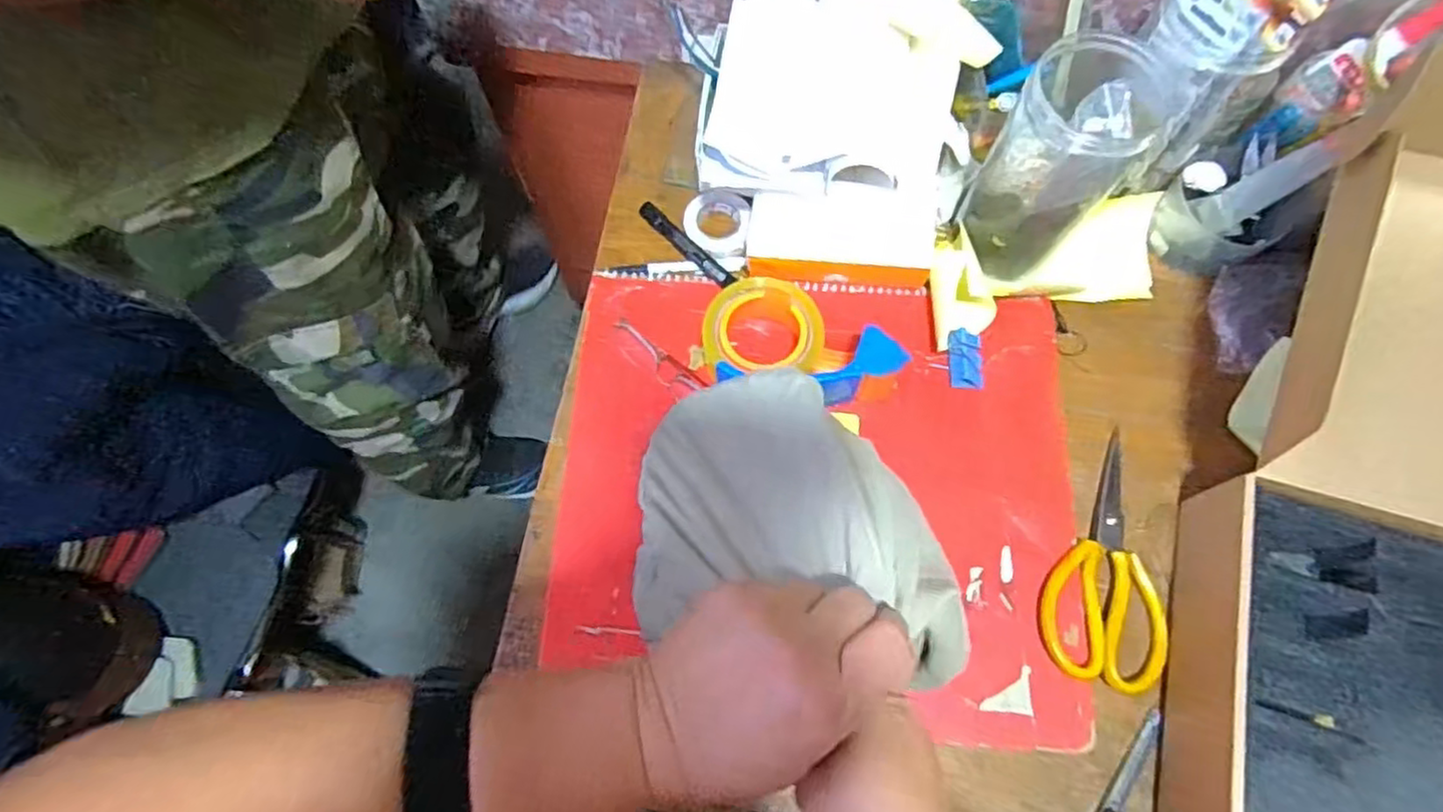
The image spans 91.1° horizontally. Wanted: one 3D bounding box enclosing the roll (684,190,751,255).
[{"bbox_3d":[-0.005,-0.172,0.662,0.059,0.026,0.050,7,69,3],"label":"roll"}]

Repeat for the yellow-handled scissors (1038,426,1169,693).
[{"bbox_3d":[0.314,0.120,0.560,0.096,0.008,0.194,20,70,8],"label":"yellow-handled scissors"}]

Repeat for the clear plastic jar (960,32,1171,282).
[{"bbox_3d":[0.267,-0.191,0.574,0.094,0.184,0.089,0,69,0],"label":"clear plastic jar"}]

